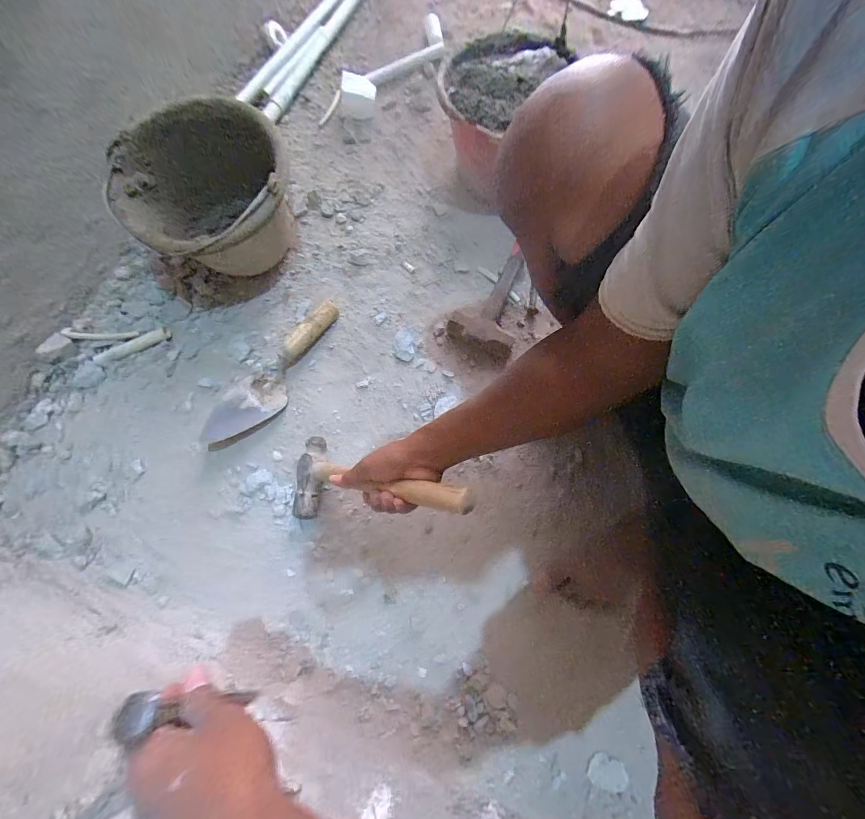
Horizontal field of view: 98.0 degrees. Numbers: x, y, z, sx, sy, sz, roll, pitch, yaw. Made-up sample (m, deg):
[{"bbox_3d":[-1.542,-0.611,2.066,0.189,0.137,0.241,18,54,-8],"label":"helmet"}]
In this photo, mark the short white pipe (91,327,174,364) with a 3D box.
[{"bbox_3d":[-0.511,-0.108,0.645,0.126,0.014,0.022,-24,76,-5],"label":"short white pipe"}]

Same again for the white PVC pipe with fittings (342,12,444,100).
[{"bbox_3d":[-0.070,-0.713,0.772,0.295,0.047,0.073,-42,78,-9],"label":"white PVC pipe with fittings"}]

